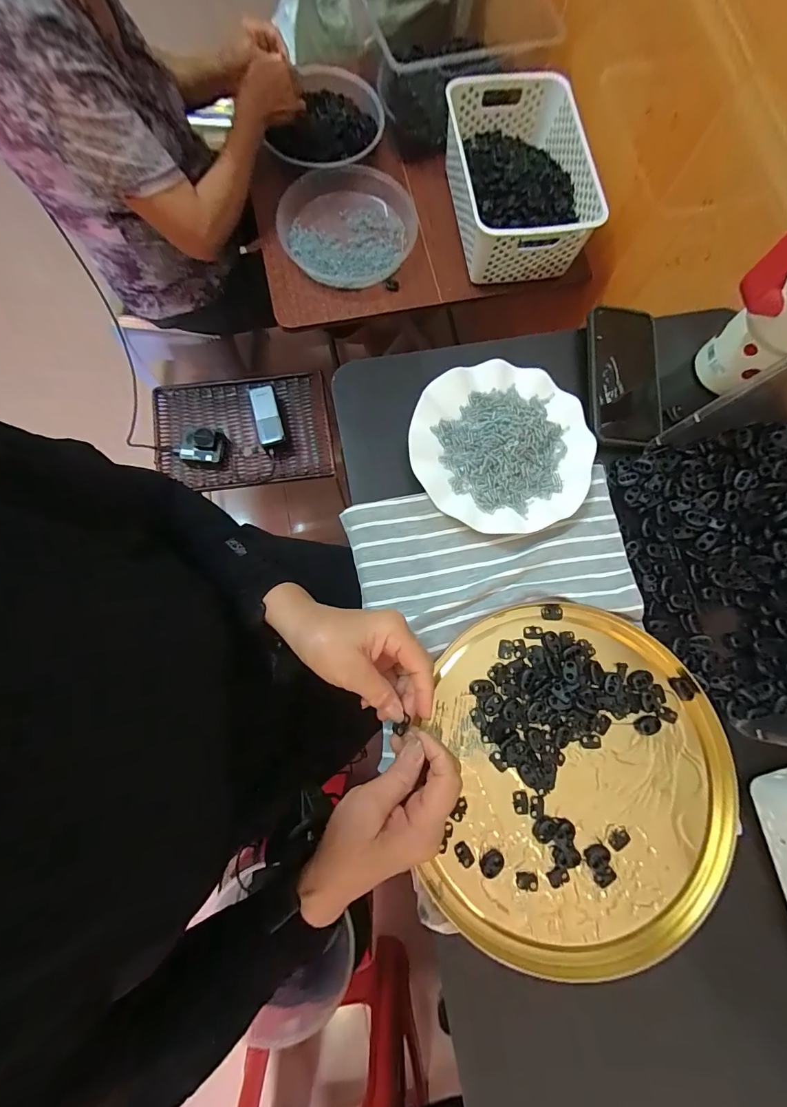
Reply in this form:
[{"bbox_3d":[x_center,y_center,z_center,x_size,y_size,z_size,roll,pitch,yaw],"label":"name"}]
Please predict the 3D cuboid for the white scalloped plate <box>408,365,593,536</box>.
[{"bbox_3d":[0.111,-0.108,0.422,0.180,0.015,0.173,0,77,-1],"label":"white scalloped plate"}]

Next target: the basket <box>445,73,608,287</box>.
[{"bbox_3d":[0.208,-0.627,0.702,0.211,0.097,0.318,-5,79,-3],"label":"basket"}]

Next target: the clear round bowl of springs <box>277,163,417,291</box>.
[{"bbox_3d":[-0.079,-0.577,0.719,0.227,0.050,0.226,0,77,-1],"label":"clear round bowl of springs"}]

